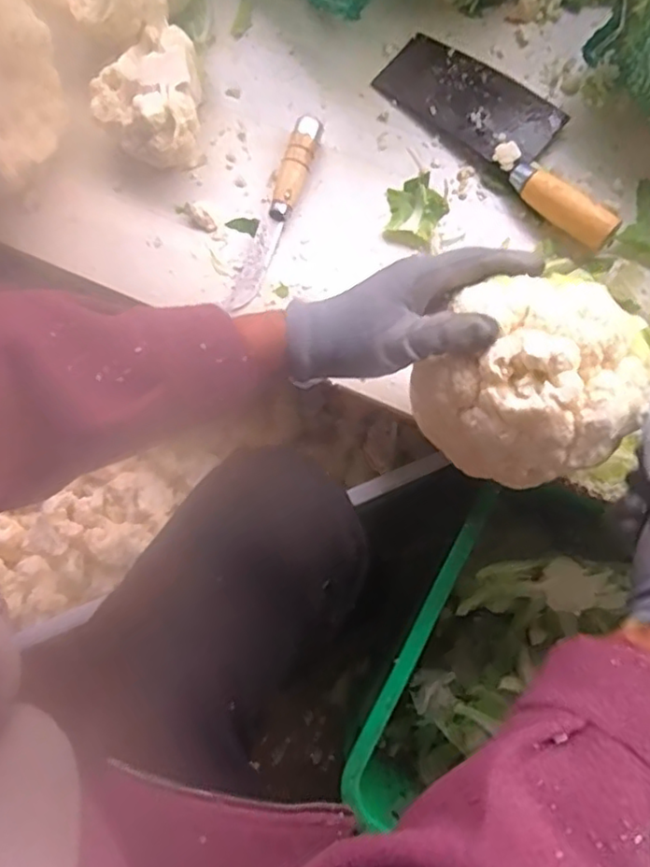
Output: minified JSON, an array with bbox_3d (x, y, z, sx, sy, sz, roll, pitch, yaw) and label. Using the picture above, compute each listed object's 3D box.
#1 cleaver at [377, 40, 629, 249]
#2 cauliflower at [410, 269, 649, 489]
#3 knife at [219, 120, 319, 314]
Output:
[{"bbox_3d":[0.167,-0.275,0.566,0.090,0.033,0.264,-43,80,-9],"label":"cleaver"},{"bbox_3d":[0.137,-0.034,0.408,0.127,0.084,0.119,43,81,10],"label":"cauliflower"},{"bbox_3d":[-0.043,-0.195,0.561,0.023,0.026,0.183,22,78,6],"label":"knife"}]

